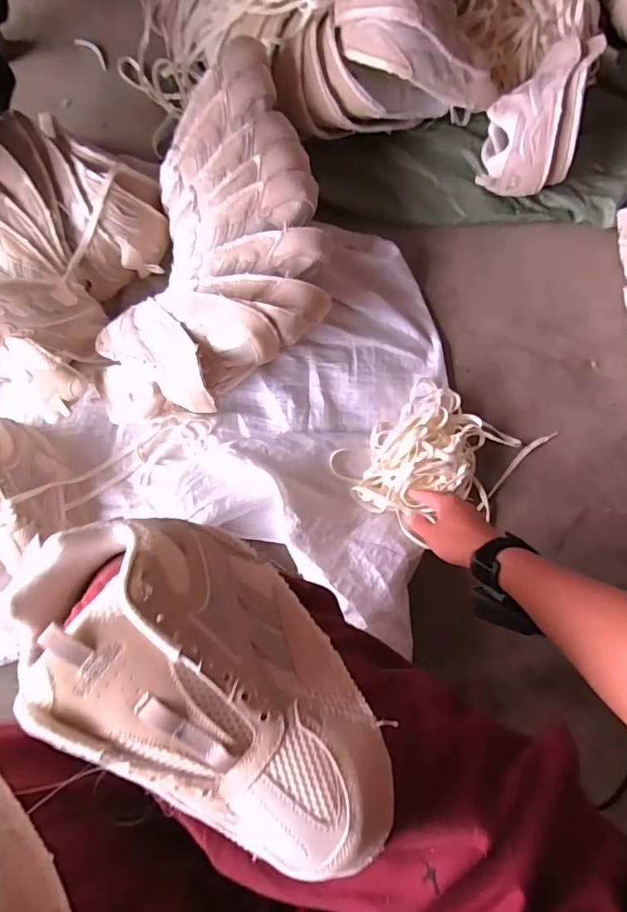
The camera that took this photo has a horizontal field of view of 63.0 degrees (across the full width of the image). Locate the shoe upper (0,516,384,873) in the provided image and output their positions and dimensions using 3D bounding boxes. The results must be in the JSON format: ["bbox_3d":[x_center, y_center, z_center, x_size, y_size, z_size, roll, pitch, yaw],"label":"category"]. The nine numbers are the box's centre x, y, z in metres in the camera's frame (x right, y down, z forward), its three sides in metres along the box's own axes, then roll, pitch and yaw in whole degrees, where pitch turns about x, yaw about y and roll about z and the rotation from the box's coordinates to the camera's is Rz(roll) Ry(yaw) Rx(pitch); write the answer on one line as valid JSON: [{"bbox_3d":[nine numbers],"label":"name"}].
[{"bbox_3d":[-0.057,0.126,0.284,0.226,0.070,0.120,44,88,2],"label":"shoe upper"}]

